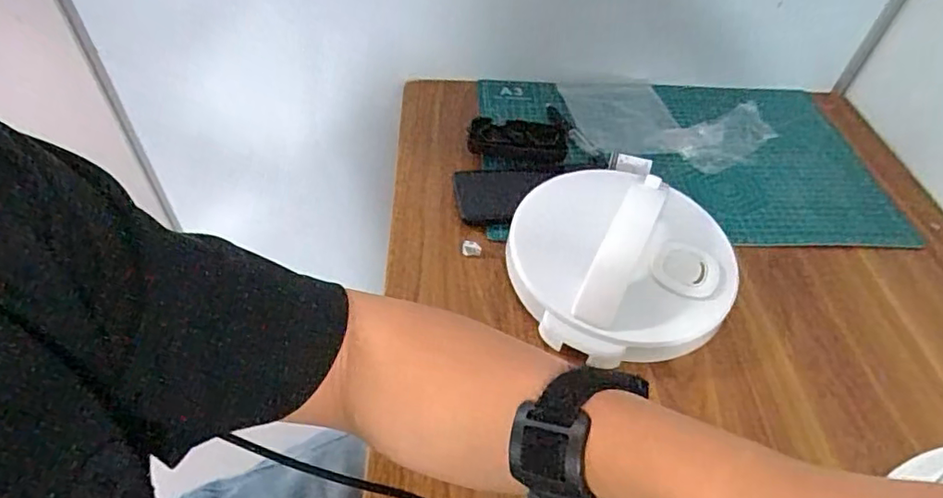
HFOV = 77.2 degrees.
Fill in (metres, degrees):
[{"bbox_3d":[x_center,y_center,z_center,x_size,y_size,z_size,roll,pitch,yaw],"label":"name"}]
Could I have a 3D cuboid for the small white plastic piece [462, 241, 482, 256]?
[{"bbox_3d":[0.000,-0.002,0.556,0.018,0.009,0.013,5,47,1],"label":"small white plastic piece"}]

